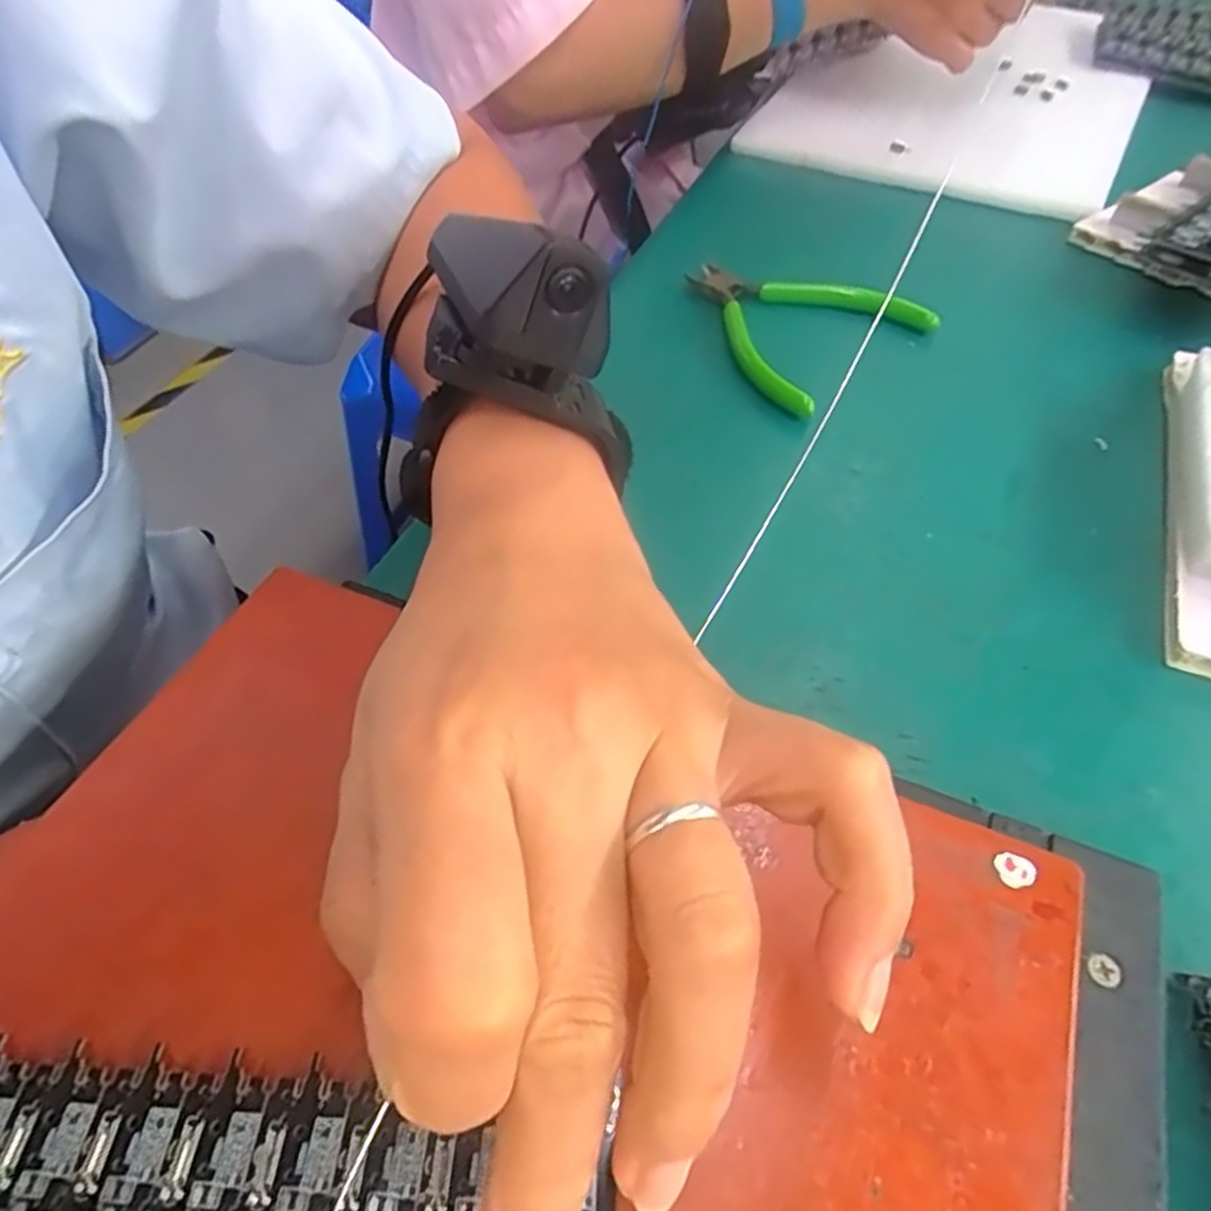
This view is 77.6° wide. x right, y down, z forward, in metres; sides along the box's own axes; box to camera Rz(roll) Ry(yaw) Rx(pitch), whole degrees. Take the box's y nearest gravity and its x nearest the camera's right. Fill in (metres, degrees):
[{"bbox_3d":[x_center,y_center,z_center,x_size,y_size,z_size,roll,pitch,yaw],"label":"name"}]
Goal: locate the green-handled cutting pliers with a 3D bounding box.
[{"bbox_3d":[0.084,-0.140,0.360,0.092,0.021,0.112,-33,61,-23],"label":"green-handled cutting pliers"}]

